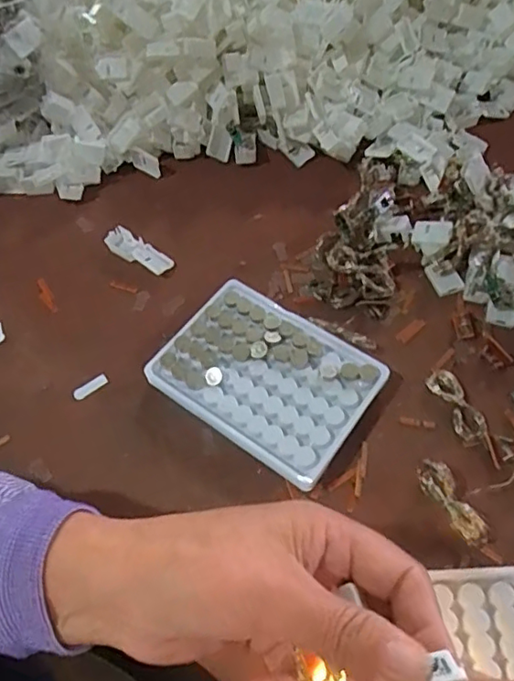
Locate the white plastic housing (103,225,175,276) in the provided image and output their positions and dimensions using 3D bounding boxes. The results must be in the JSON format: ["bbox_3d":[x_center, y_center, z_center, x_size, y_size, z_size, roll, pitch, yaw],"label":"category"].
[{"bbox_3d":[-0.092,-0.068,0.439,0.057,0.015,0.019,26,64,19],"label":"white plastic housing"}]

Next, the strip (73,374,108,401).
[{"bbox_3d":[-0.112,0.032,0.385,0.024,0.004,0.008,-30,61,-13],"label":"strip"}]

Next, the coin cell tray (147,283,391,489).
[{"bbox_3d":[0.006,0.023,0.372,0.130,0.019,0.096,31,66,21],"label":"coin cell tray"}]

